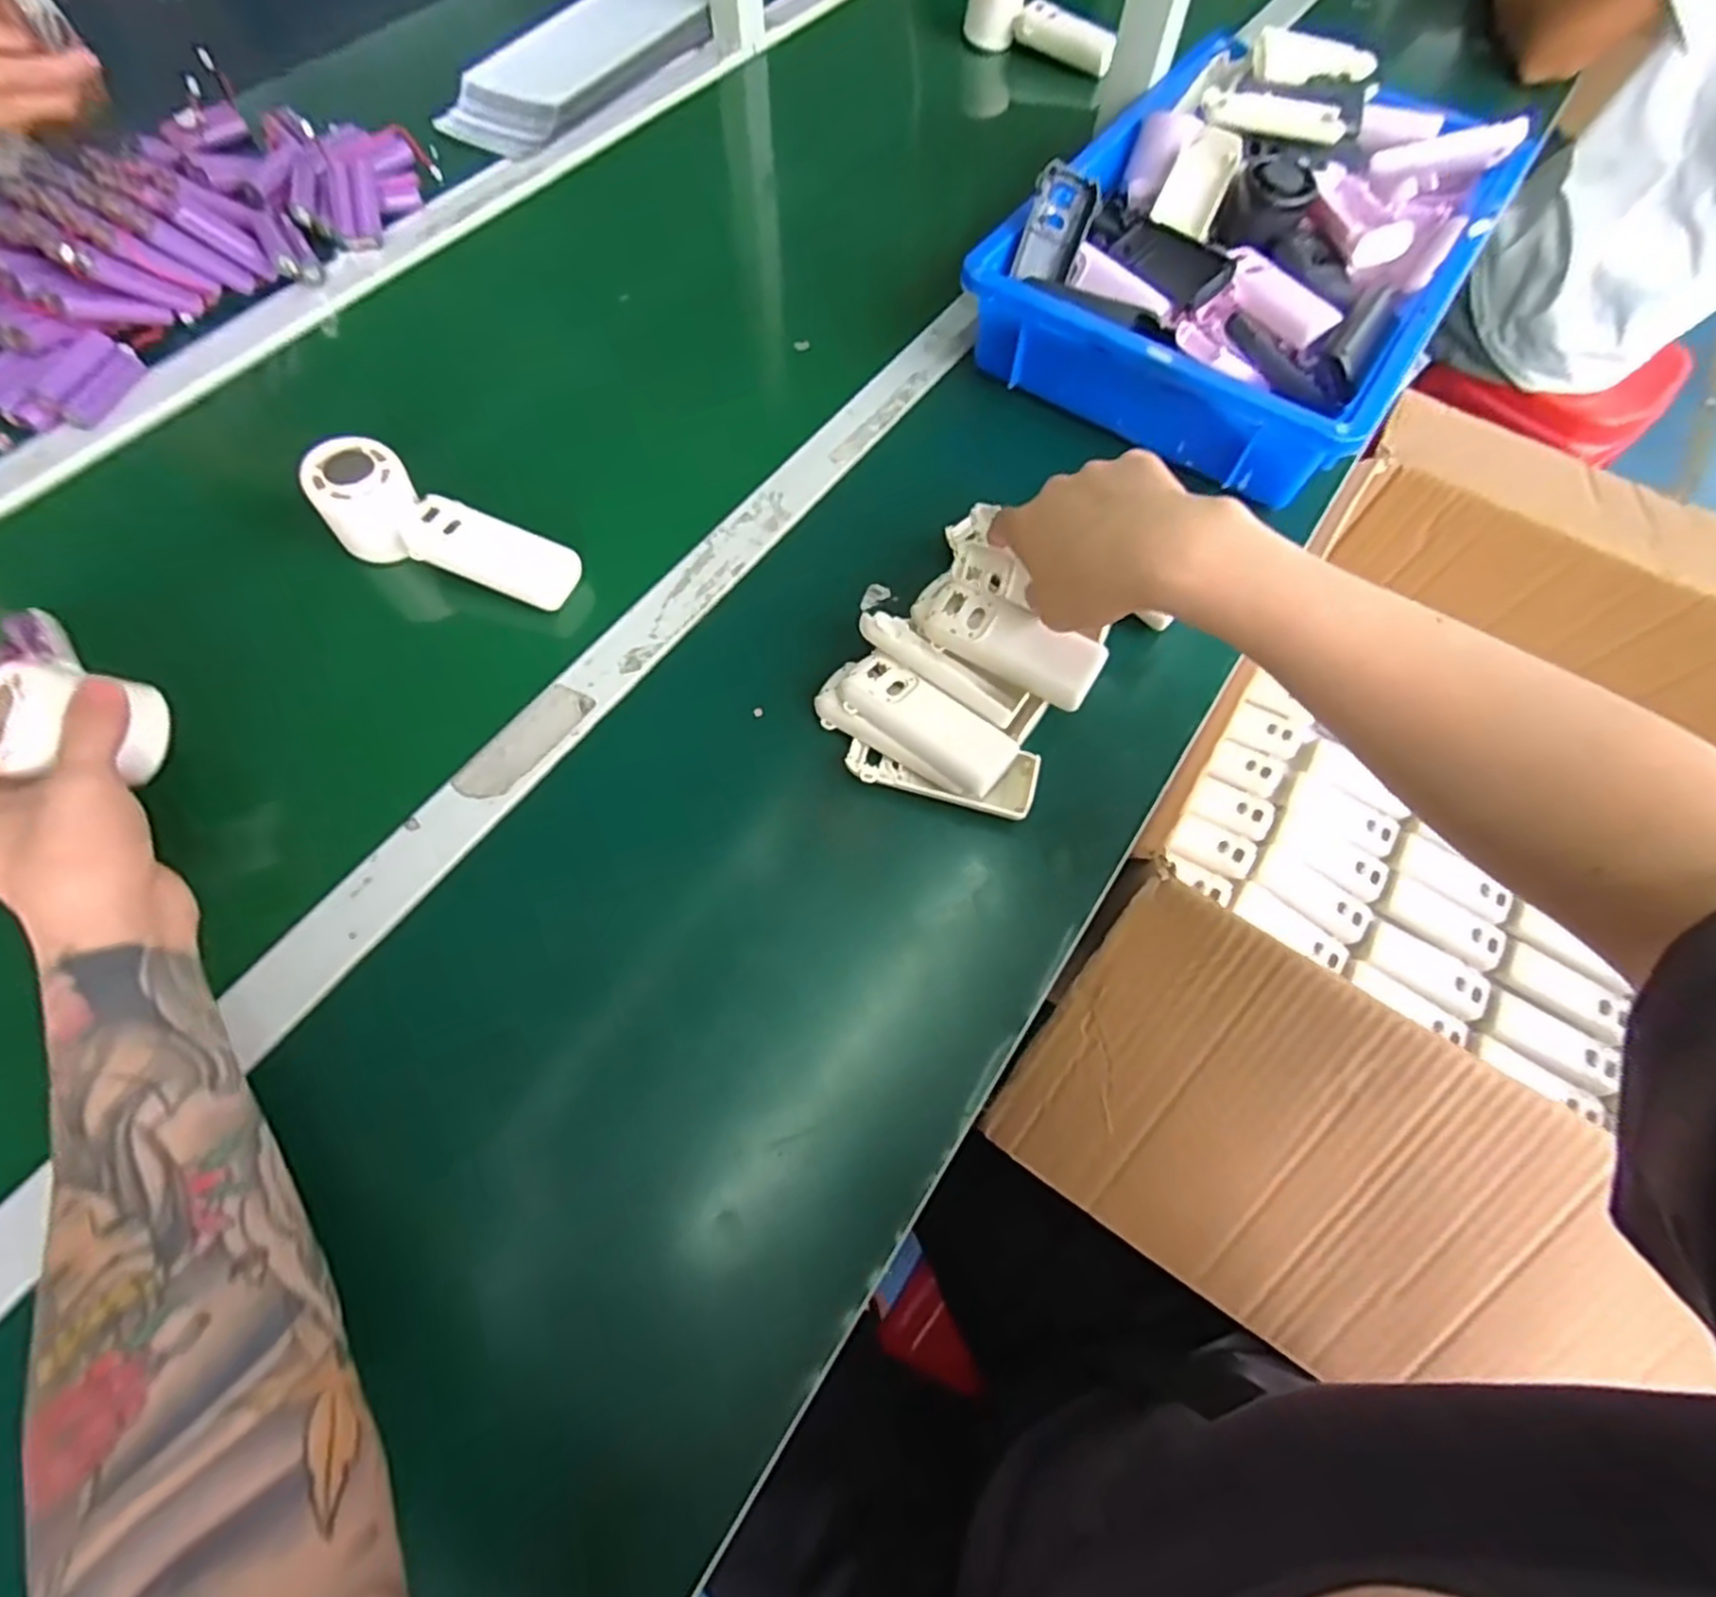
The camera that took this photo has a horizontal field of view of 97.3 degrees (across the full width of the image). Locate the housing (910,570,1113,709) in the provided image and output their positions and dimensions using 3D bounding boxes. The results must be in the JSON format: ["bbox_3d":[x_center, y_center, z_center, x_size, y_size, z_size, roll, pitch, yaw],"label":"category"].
[{"bbox_3d":[0.085,-0.095,0.446,0.117,0.021,0.040,32,103,17],"label":"housing"}]

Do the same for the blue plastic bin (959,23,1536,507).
[{"bbox_3d":[0.300,-0.427,0.587,0.288,0.103,0.410,32,66,15],"label":"blue plastic bin"}]

